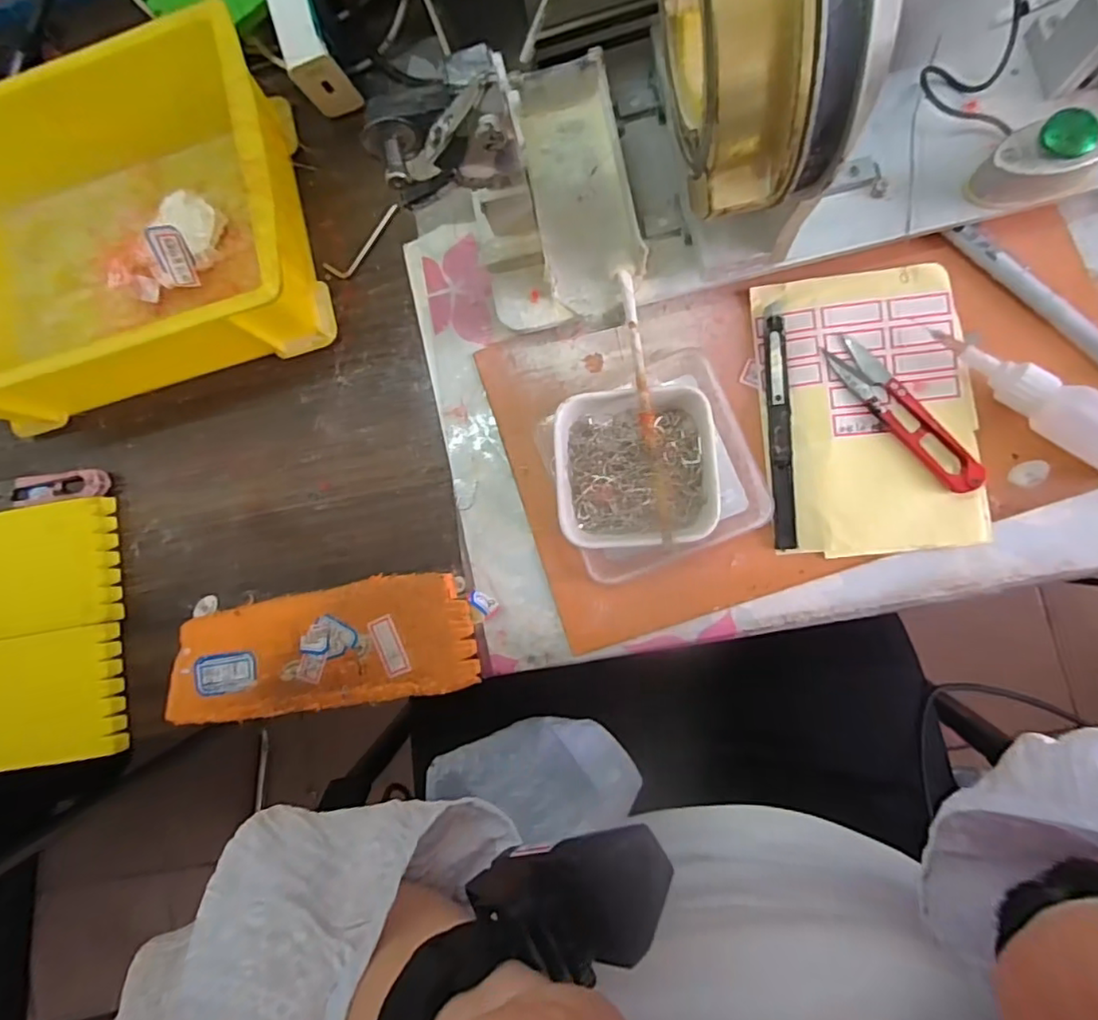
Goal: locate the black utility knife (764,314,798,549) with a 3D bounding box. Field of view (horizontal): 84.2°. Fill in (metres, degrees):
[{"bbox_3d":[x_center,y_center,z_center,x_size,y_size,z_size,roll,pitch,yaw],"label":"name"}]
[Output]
[{"bbox_3d":[0.127,-0.043,0.332,0.012,0.008,0.126,-2,86,9],"label":"black utility knife"}]

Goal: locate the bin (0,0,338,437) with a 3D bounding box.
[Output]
[{"bbox_3d":[-0.269,-0.163,0.374,0.253,0.075,0.176,-12,84,8],"label":"bin"}]

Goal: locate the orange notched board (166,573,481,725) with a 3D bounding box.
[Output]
[{"bbox_3d":[-0.138,0.084,0.363,0.189,0.019,0.068,-11,85,8],"label":"orange notched board"}]

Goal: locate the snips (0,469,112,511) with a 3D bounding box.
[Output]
[{"bbox_3d":[-0.333,-0.013,0.396,0.101,0.016,0.022,-5,85,9],"label":"snips"}]

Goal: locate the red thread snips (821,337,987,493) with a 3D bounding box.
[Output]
[{"bbox_3d":[0.188,-0.050,0.322,0.022,0.008,0.100,-38,81,5],"label":"red thread snips"}]

